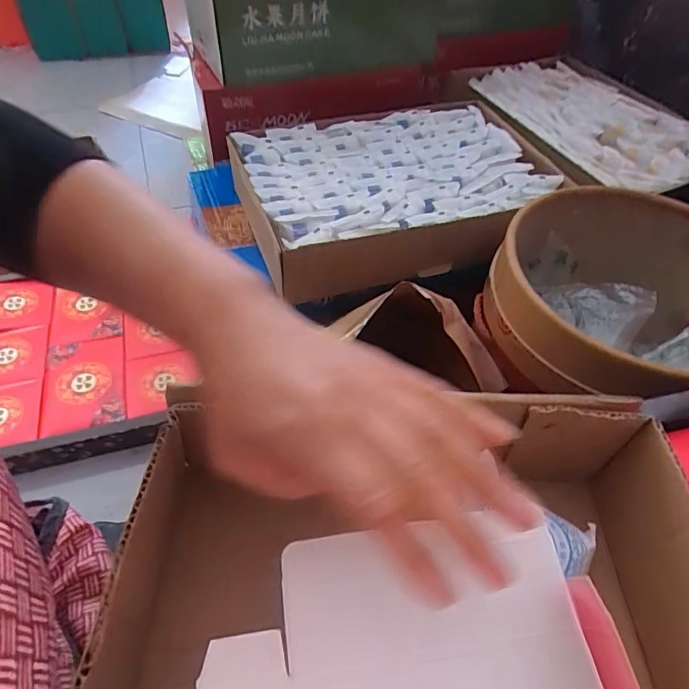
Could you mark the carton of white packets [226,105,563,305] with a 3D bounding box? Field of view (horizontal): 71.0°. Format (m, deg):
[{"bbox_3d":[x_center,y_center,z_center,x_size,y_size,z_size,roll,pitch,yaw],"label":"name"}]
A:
[{"bbox_3d":[0.074,-0.250,0.747,0.431,0.087,0.316,-16,54,-16],"label":"carton of white packets"}]

